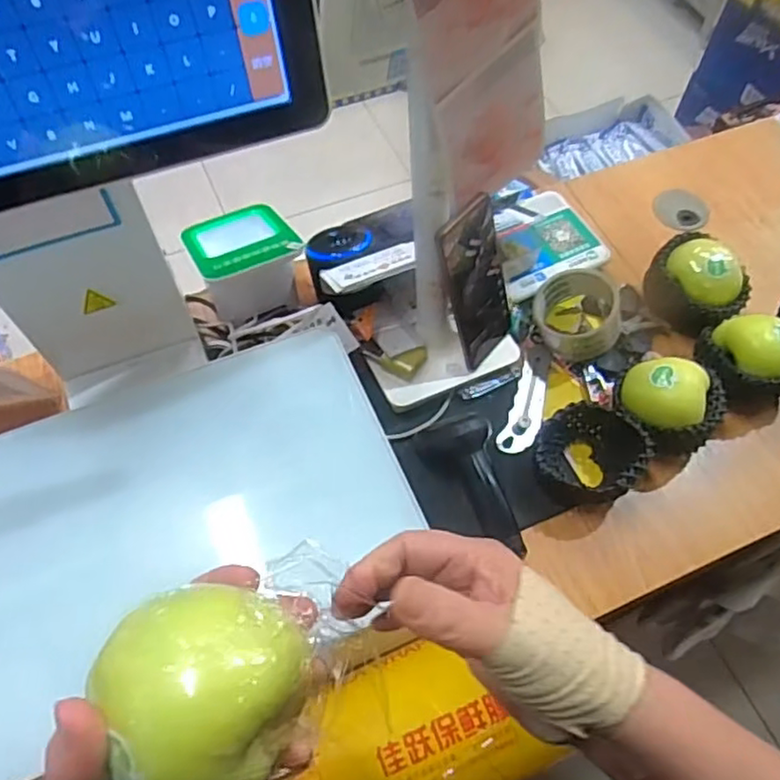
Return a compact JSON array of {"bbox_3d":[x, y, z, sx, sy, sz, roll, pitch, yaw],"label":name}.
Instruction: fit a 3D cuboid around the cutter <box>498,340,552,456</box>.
[{"bbox_3d":[0.144,0.006,0.662,0.034,0.009,0.133,19,63,9],"label":"cutter"}]

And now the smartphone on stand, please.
[{"bbox_3d":[0.086,-0.099,0.618,0.009,0.165,0.079,26,60,39],"label":"smartphone on stand"}]

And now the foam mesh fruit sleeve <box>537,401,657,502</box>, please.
[{"bbox_3d":[0.185,0.061,0.610,0.095,0.060,0.090,0,61,-1],"label":"foam mesh fruit sleeve"}]

